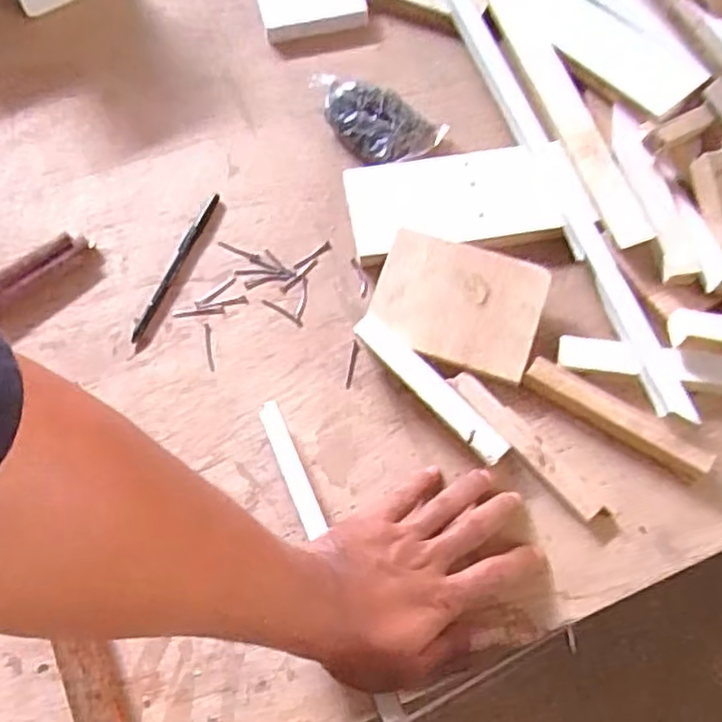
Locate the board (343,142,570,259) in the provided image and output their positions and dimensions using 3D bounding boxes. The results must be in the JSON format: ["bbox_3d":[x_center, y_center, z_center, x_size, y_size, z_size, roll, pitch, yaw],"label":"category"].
[{"bbox_3d":[0.082,-0.138,0.597,0.179,0.024,0.086,-8,60,-3],"label":"board"}]

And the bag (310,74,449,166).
[{"bbox_3d":[0.005,-0.218,0.636,0.129,0.032,0.064,21,67,10],"label":"bag"}]

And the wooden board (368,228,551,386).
[{"bbox_3d":[0.075,-0.045,0.548,0.125,0.011,0.095,17,81,8],"label":"wooden board"}]

